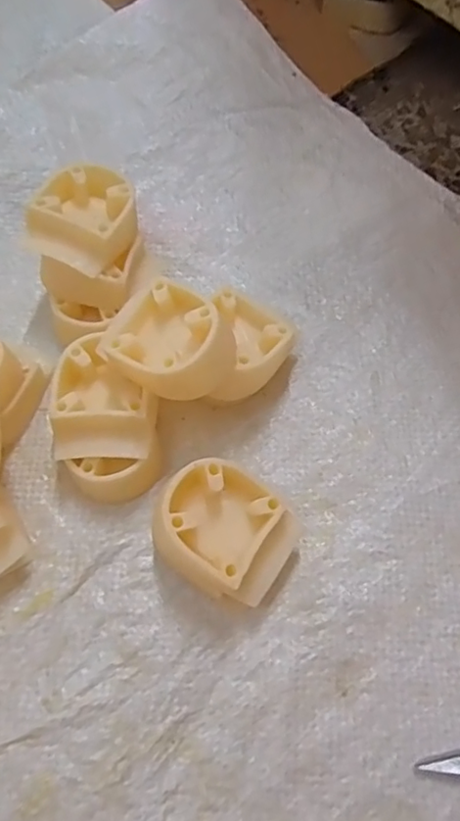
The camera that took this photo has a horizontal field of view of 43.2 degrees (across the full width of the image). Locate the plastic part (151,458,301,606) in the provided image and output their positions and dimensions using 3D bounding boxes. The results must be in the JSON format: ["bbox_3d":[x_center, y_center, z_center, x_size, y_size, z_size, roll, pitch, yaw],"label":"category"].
[{"bbox_3d":[-0.002,0.055,0.260,0.058,0.043,0.049,33,69,12],"label":"plastic part"}]

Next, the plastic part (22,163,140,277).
[{"bbox_3d":[-0.075,-0.100,0.302,0.047,0.020,0.059,22,68,6],"label":"plastic part"}]

